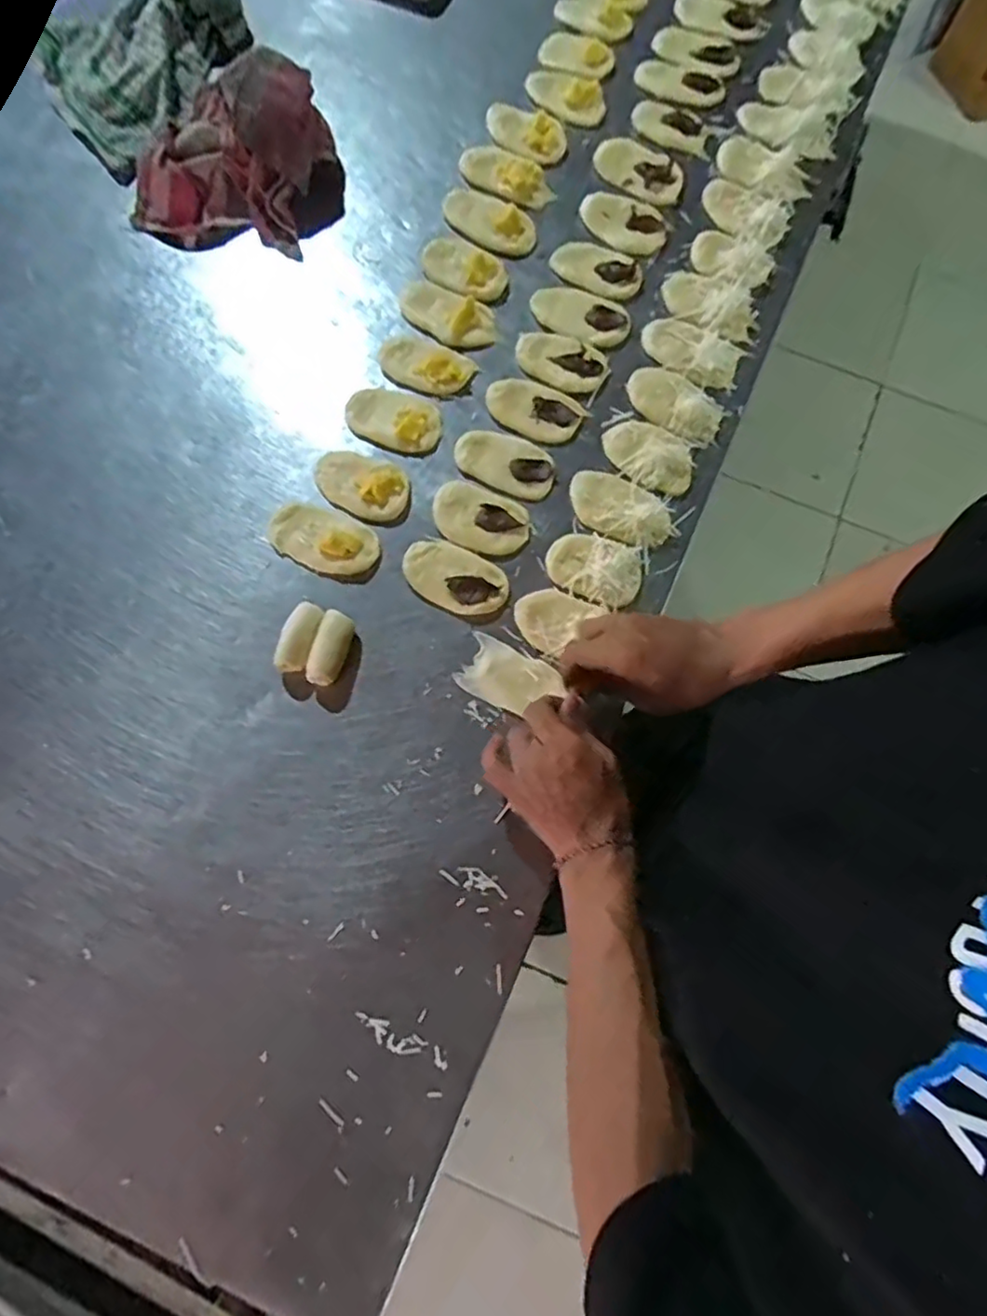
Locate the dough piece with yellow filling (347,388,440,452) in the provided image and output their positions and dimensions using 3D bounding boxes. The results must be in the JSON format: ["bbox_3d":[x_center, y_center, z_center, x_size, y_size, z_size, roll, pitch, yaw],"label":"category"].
[{"bbox_3d":[-0.096,-0.229,0.603,0.092,0.014,0.056,18,77,4],"label":"dough piece with yellow filling"}]

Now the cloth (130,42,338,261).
[{"bbox_3d":[-0.264,-0.511,0.634,0.184,0.089,0.161,5,77,1],"label":"cloth"}]

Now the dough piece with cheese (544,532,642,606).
[{"bbox_3d":[0.091,-0.083,0.567,0.085,0.011,0.056,22,77,5],"label":"dough piece with cheese"}]

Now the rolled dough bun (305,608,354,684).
[{"bbox_3d":[-0.140,-0.008,0.547,0.027,0.027,0.063,15,77,3],"label":"rolled dough bun"}]

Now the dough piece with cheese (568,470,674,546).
[{"bbox_3d":[0.117,-0.140,0.584,0.099,0.010,0.054,26,78,6],"label":"dough piece with cheese"}]

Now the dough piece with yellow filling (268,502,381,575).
[{"bbox_3d":[-0.155,-0.110,0.574,0.102,0.018,0.055,25,78,6],"label":"dough piece with yellow filling"}]

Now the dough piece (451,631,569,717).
[{"bbox_3d":[0.015,0.018,0.553,0.088,0.009,0.052,28,78,6],"label":"dough piece"}]

